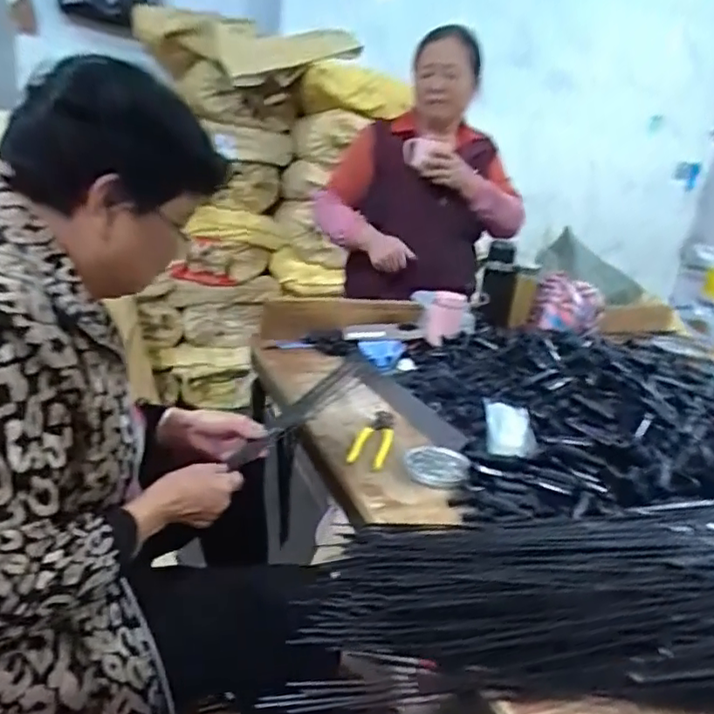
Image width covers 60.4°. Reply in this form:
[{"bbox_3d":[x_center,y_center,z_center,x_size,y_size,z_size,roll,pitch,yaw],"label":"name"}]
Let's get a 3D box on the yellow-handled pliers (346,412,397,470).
[{"bbox_3d":[0.025,0.117,0.908,0.055,0.010,0.179,11,19,10],"label":"yellow-handled pliers"}]

